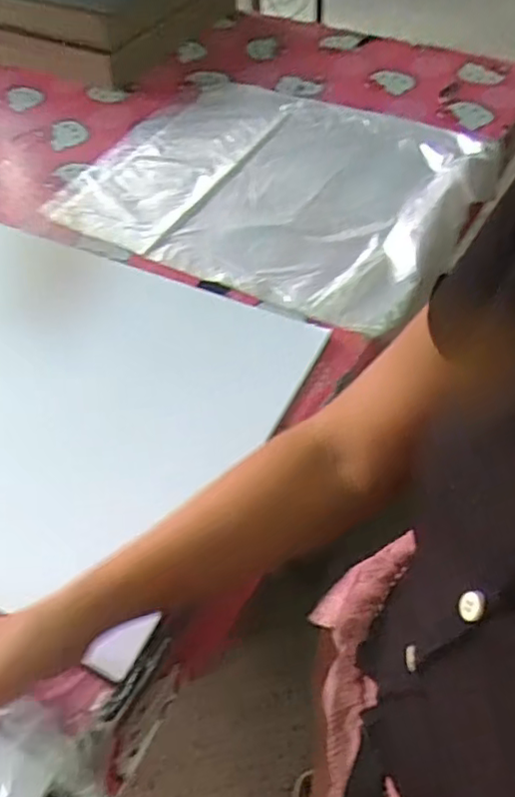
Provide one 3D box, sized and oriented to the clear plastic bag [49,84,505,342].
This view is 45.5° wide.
[{"bbox_3d":[0.021,-0.300,0.796,0.495,0.035,0.409,22,56,19],"label":"clear plastic bag"}]

